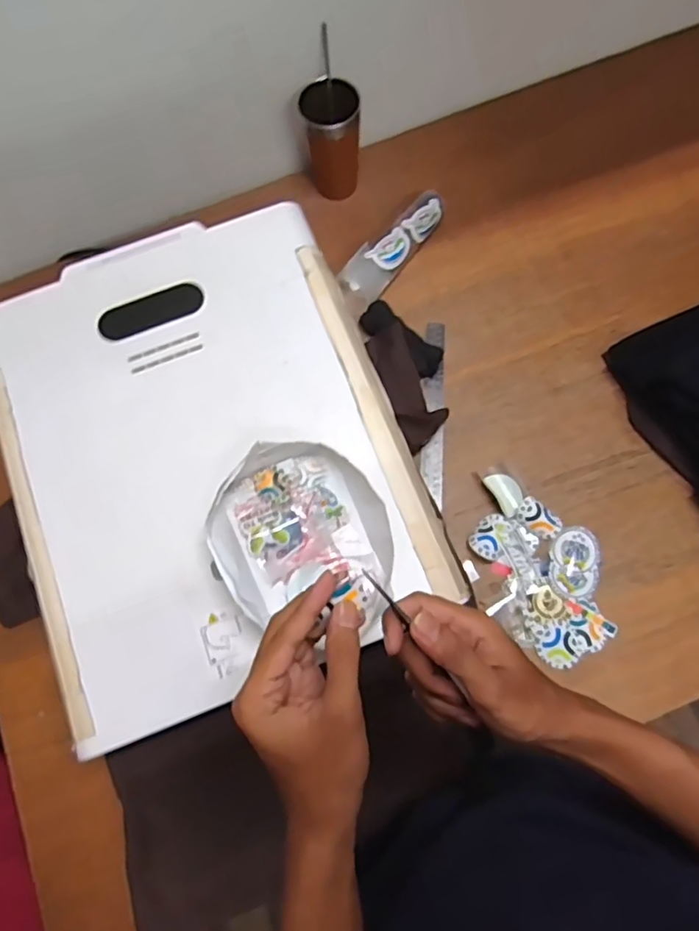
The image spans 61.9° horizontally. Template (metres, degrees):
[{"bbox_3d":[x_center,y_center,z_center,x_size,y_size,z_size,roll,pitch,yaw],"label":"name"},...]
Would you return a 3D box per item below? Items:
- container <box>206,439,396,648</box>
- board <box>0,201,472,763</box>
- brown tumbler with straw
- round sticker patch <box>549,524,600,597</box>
[{"bbox_3d":[-0.045,0.066,0.562,0.166,0.051,0.173,0,75,2],"label":"container"},{"bbox_3d":[-0.156,-0.027,0.618,0.394,0.021,0.498,-22,75,-4],"label":"board"},{"bbox_3d":[-0.025,-0.475,0.810,0.078,0.180,0.084,0,75,2],"label":"brown tumbler with straw"},{"bbox_3d":[0.281,0.119,0.722,0.058,0.006,0.084,13,76,5],"label":"round sticker patch"}]

